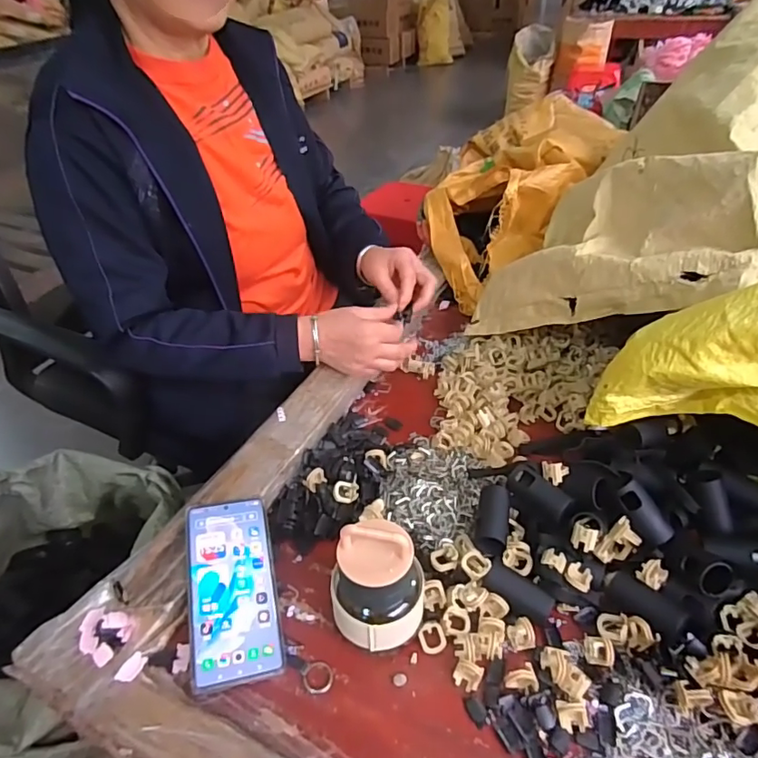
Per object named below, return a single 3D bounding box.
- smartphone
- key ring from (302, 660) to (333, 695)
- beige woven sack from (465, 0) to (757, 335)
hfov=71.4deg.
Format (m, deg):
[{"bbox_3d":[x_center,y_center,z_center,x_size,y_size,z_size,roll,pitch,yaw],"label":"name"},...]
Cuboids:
[{"bbox_3d":[-0.134,0.184,0.481,0.075,0.009,0.167,-4,51,-16],"label":"smartphone"},{"bbox_3d":[-0.051,0.247,0.438,0.025,0.004,0.027,-2,40,2],"label":"key ring"},{"bbox_3d":[0.410,-0.283,0.666,0.630,0.186,0.306,-48,52,-8],"label":"beige woven sack"}]

